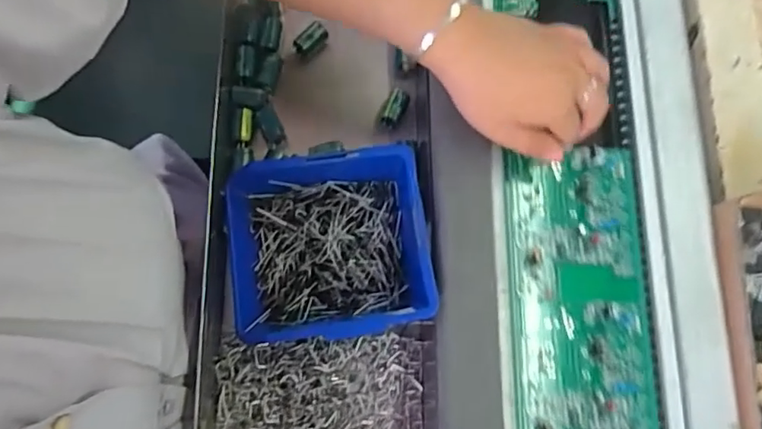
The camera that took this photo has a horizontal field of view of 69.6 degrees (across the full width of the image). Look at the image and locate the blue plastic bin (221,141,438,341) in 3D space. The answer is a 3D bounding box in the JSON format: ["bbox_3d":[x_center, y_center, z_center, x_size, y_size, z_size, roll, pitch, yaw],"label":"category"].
[{"bbox_3d":[-0.037,0.024,0.380,0.132,0.050,0.118,-7,79,-9],"label":"blue plastic bin"}]

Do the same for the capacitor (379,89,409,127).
[{"bbox_3d":[0.011,-0.083,0.429,0.013,0.013,0.029,32,76,0],"label":"capacitor"}]

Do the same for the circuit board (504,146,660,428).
[{"bbox_3d":[0.136,0.059,0.374,0.100,0.013,0.215,3,77,0],"label":"circuit board"}]

